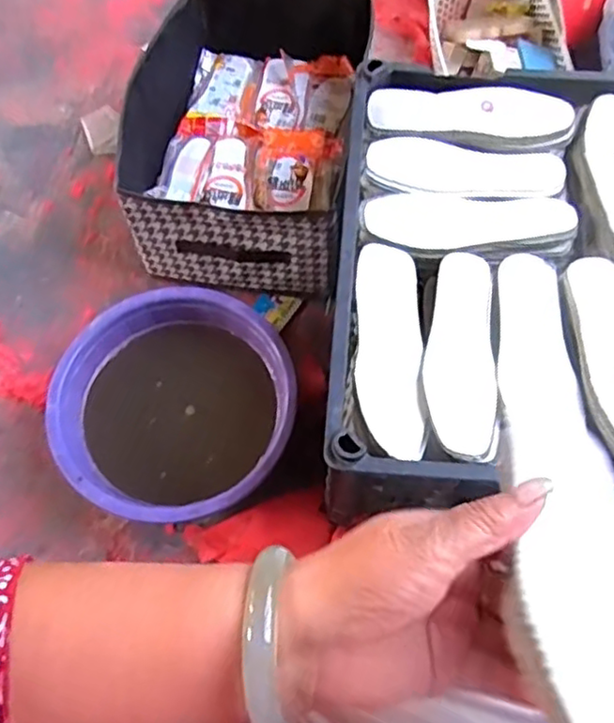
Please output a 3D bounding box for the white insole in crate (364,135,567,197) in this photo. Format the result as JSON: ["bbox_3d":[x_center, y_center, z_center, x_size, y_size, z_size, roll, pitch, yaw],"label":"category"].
[{"bbox_3d":[0.178,-0.216,0.732,0.217,0.018,0.071,7,68,3],"label":"white insole in crate"}]

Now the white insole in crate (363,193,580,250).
[{"bbox_3d":[0.175,-0.154,0.697,0.219,0.014,0.066,-1,66,2],"label":"white insole in crate"}]

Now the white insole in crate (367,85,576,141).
[{"bbox_3d":[0.186,-0.286,0.750,0.224,0.026,0.059,5,68,3],"label":"white insole in crate"}]

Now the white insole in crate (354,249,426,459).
[{"bbox_3d":[0.079,-0.016,0.634,0.063,0.014,0.223,2,68,1],"label":"white insole in crate"}]

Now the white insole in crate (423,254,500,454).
[{"bbox_3d":[0.150,-0.017,0.628,0.066,0.020,0.222,7,66,5],"label":"white insole in crate"}]

